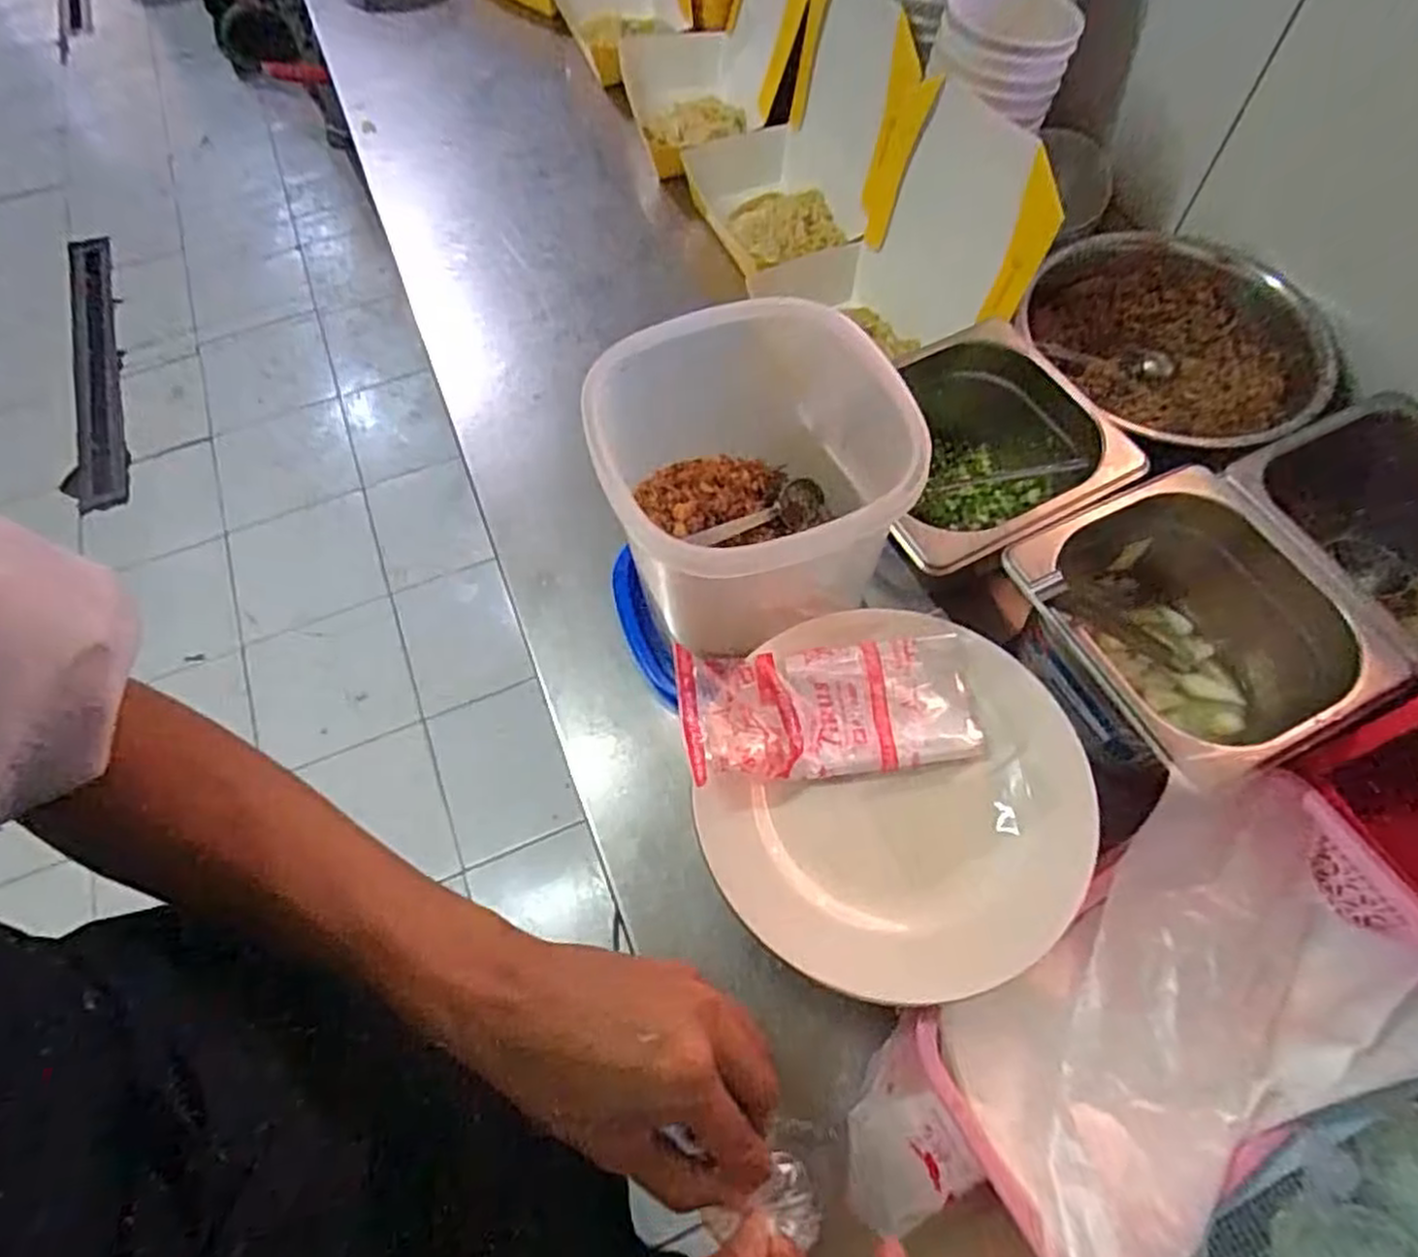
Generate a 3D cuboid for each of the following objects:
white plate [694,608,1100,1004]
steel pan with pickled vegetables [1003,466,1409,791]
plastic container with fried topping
[{"bbox_3d":[0.100,0.083,0.393,0.180,0.026,0.196,-1,62,2],"label":"white plate"},{"bbox_3d":[0.294,0.006,0.483,0.175,0.094,0.171,-24,64,-10],"label":"steel pan with pickled vegetables"},{"bbox_3d":[0.028,-0.078,0.458,0.159,0.148,0.166,-1,62,2],"label":"plastic container with fried topping"}]

